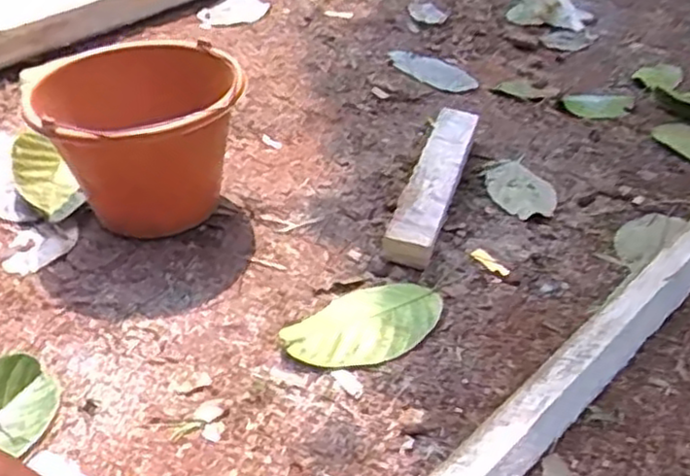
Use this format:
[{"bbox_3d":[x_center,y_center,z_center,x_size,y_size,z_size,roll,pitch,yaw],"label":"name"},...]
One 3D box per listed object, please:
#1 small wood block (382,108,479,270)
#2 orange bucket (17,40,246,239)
[{"bbox_3d":[0.116,-0.075,0.957,0.061,0.047,0.313,13,43,13],"label":"small wood block"},{"bbox_3d":[-0.238,-0.120,0.903,0.228,0.172,0.218,0,41,0],"label":"orange bucket"}]

